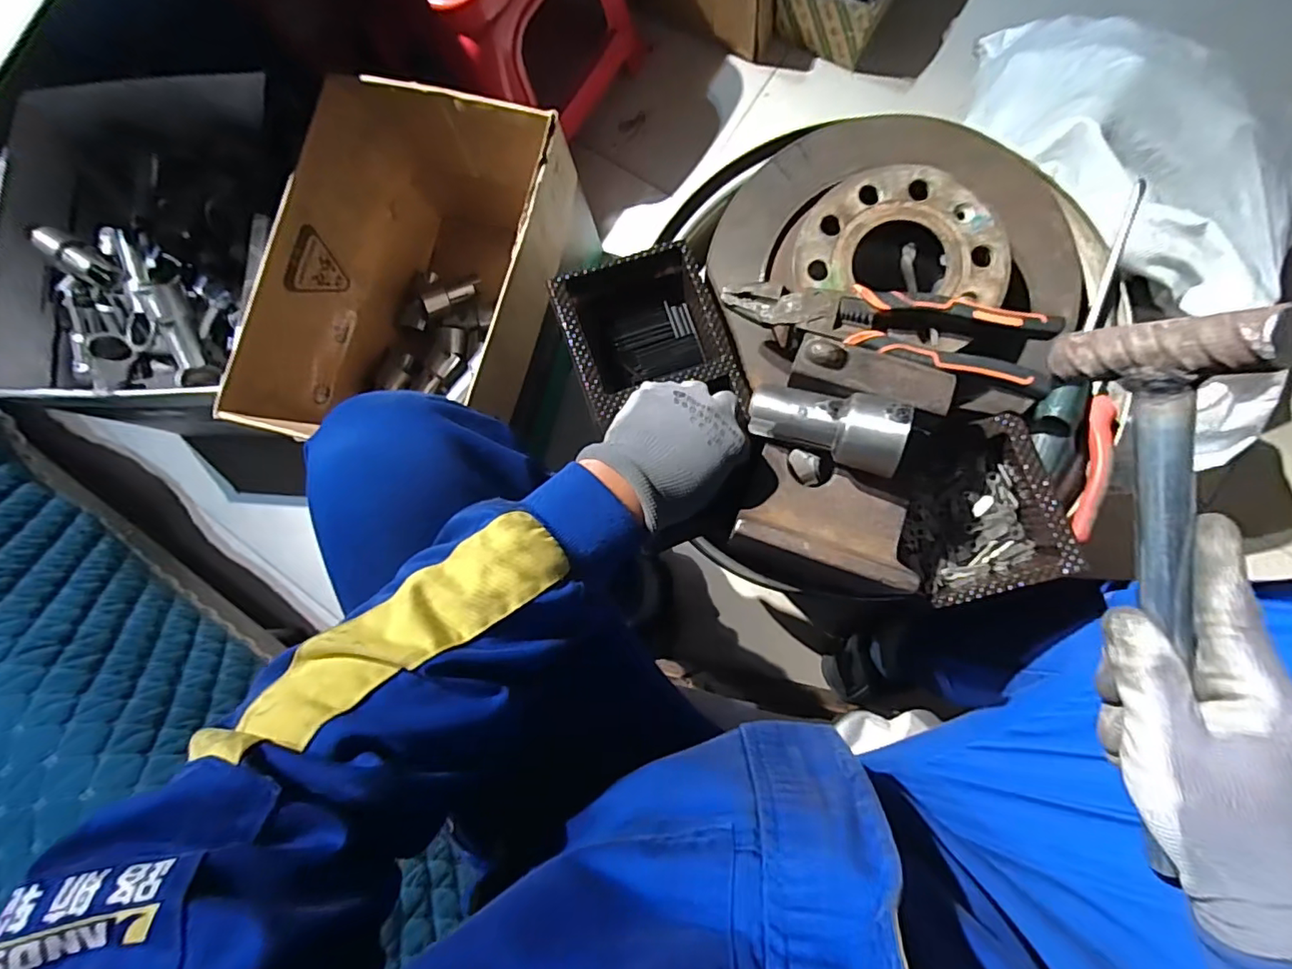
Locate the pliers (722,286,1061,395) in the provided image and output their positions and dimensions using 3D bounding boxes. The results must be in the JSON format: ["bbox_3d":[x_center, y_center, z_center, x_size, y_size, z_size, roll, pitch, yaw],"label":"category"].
[{"bbox_3d":[0.163,-0.116,0.385,0.212,0.018,0.053,20,87,8],"label":"pliers"}]

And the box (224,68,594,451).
[{"bbox_3d":[-0.247,-0.213,0.684,0.258,0.253,0.382,17,87,8],"label":"box"}]

